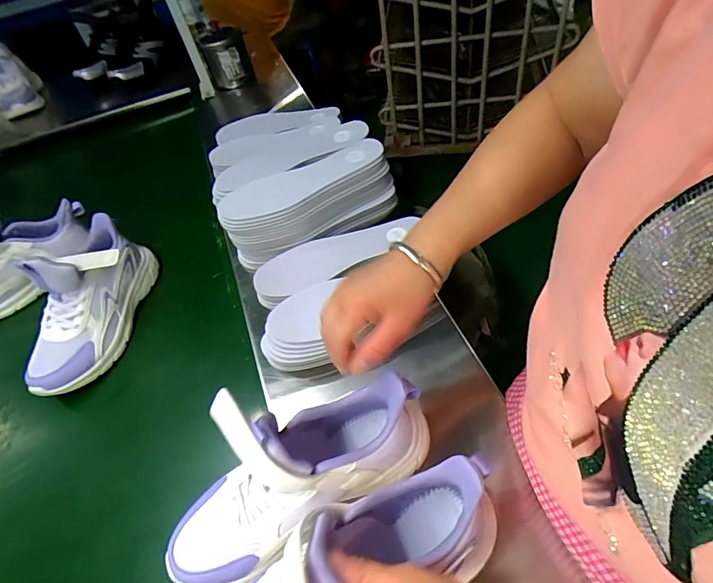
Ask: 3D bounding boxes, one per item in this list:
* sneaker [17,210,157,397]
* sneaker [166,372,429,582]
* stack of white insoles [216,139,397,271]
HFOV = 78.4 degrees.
[{"bbox_3d":[-0.368,0.009,0.596,0.099,0.134,0.232,2,53,2],"label":"sneaker"},{"bbox_3d":[-0.059,0.145,0.358,0.240,0.141,0.089,-32,58,-4],"label":"sneaker"},{"bbox_3d":[-0.067,-0.126,0.613,0.233,0.095,0.107,-18,55,-13],"label":"stack of white insoles"}]

